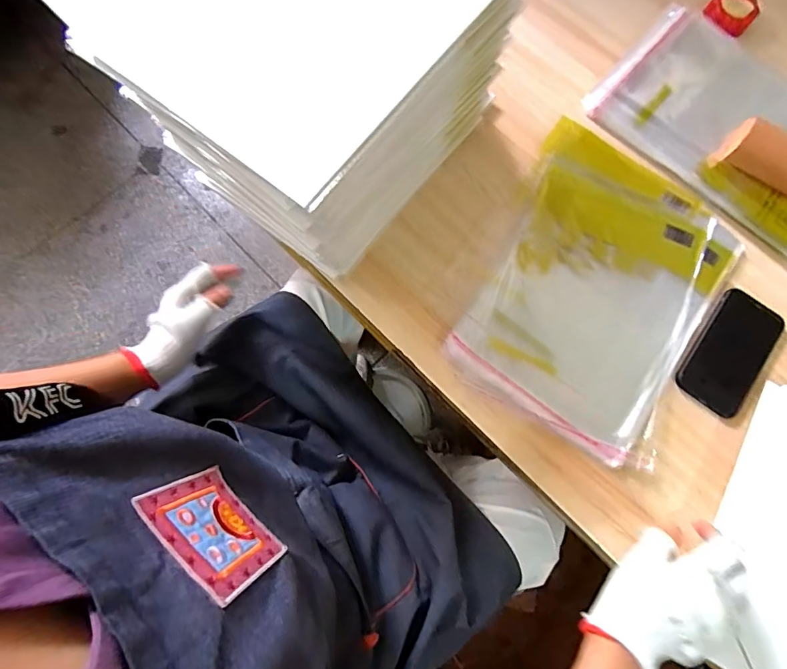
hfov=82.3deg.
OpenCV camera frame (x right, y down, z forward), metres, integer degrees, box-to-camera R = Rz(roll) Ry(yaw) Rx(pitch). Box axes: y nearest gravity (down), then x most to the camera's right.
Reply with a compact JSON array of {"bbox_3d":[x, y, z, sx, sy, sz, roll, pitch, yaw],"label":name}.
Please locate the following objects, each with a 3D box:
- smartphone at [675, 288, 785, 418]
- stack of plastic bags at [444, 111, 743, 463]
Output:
[{"bbox_3d":[0.391,0.018,0.521,0.076,0.004,0.145,36,79,8],"label":"smartphone"},{"bbox_3d":[0.246,-0.059,0.544,0.247,0.019,0.361,28,78,6],"label":"stack of plastic bags"}]

